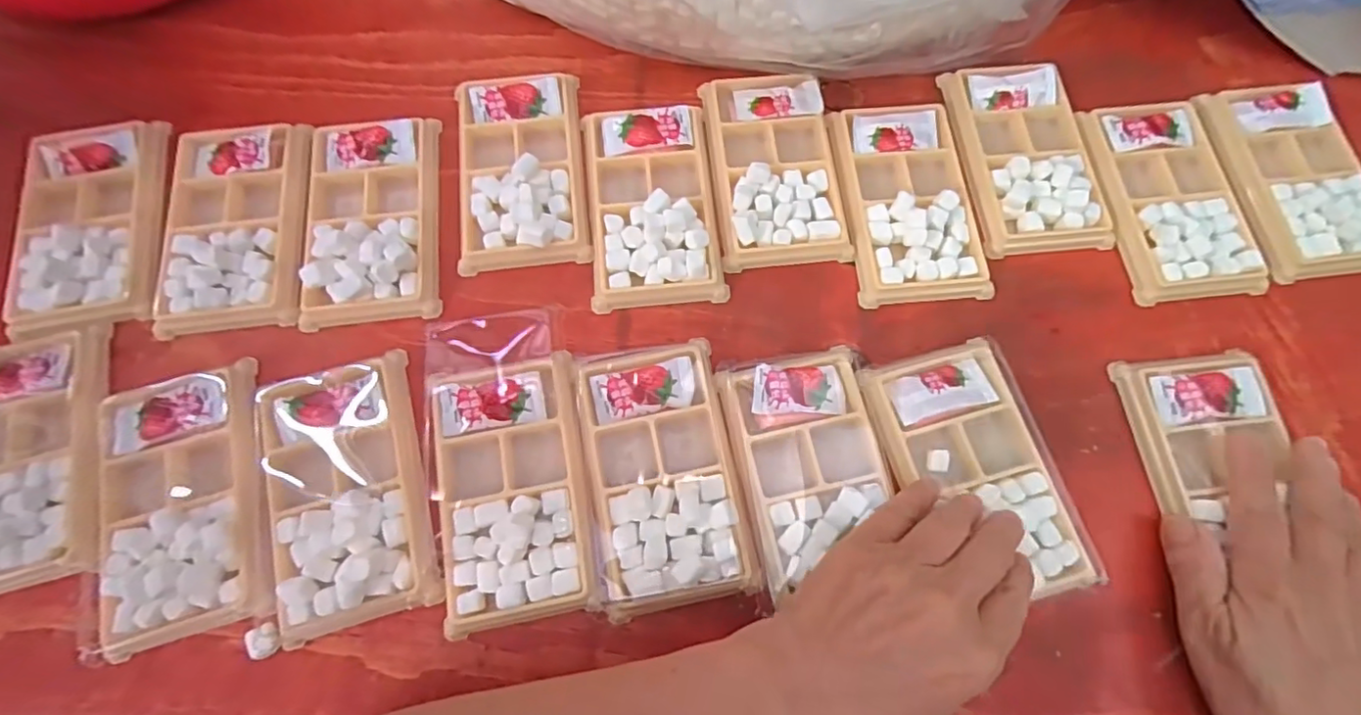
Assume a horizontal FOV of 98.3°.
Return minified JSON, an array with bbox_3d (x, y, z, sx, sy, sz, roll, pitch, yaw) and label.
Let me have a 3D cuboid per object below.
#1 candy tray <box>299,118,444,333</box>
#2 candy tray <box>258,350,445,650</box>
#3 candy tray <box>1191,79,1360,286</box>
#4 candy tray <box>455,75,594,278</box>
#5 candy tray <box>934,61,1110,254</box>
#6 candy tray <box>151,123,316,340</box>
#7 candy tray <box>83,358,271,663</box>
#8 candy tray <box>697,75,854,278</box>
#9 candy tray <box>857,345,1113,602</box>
[{"bbox_3d":[-0.188,-0.087,0.357,0.074,0.019,0.131,-6,73,-2],"label":"candy tray"},{"bbox_3d":[-0.174,0.068,0.304,0.075,0.016,0.131,-14,74,-4],"label":"candy tray"},{"bbox_3d":[0.390,-0.115,0.372,0.085,0.016,0.134,-6,73,-2],"label":"candy tray"},{"bbox_3d":[-0.100,-0.119,0.364,0.076,0.016,0.127,-6,73,-2],"label":"candy tray"},{"bbox_3d":[0.221,-0.131,0.377,0.080,0.019,0.133,-7,74,-2],"label":"candy tray"},{"bbox_3d":[-0.269,-0.080,0.358,0.083,0.018,0.128,-8,74,-2],"label":"candy tray"},{"bbox_3d":[-0.260,0.074,0.306,0.082,0.020,0.135,-11,74,-3],"label":"candy tray"},{"bbox_3d":[0.059,-0.121,0.371,0.076,0.014,0.129,-6,73,-2],"label":"candy tray"},{"bbox_3d":[0.158,0.059,0.316,0.079,0.016,0.134,-17,74,-5],"label":"candy tray"}]

